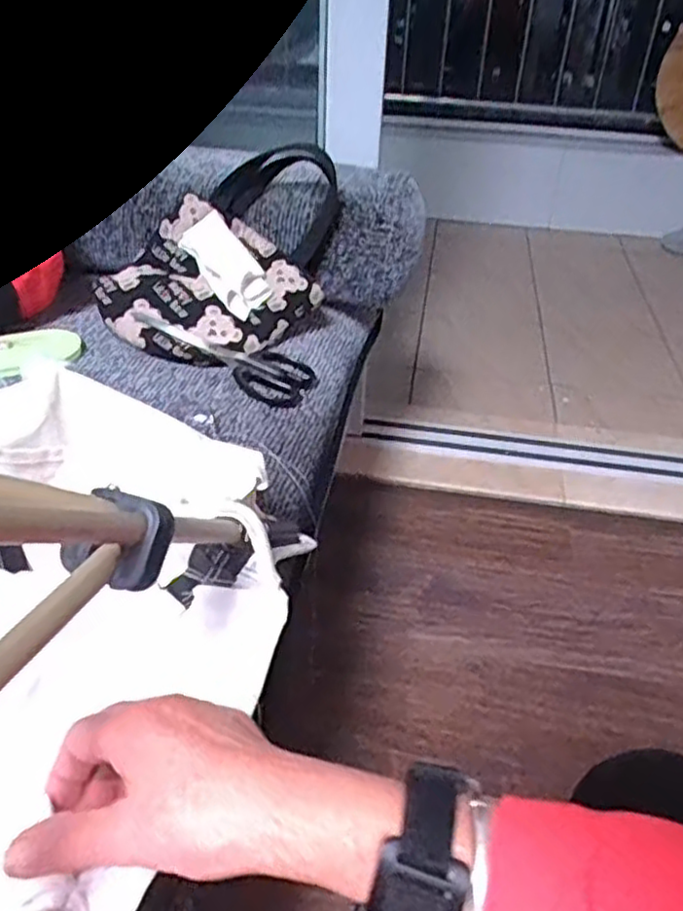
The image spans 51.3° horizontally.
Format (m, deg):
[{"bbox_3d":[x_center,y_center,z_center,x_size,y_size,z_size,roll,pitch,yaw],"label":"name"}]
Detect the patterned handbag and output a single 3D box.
[{"bbox_3d":[-0.128,-0.226,0.776,0.201,0.151,0.246,22,41,24],"label":"patterned handbag"}]

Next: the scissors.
[{"bbox_3d":[-0.125,-0.111,0.745,0.205,0.018,0.082,27,43,12],"label":"scissors"}]

